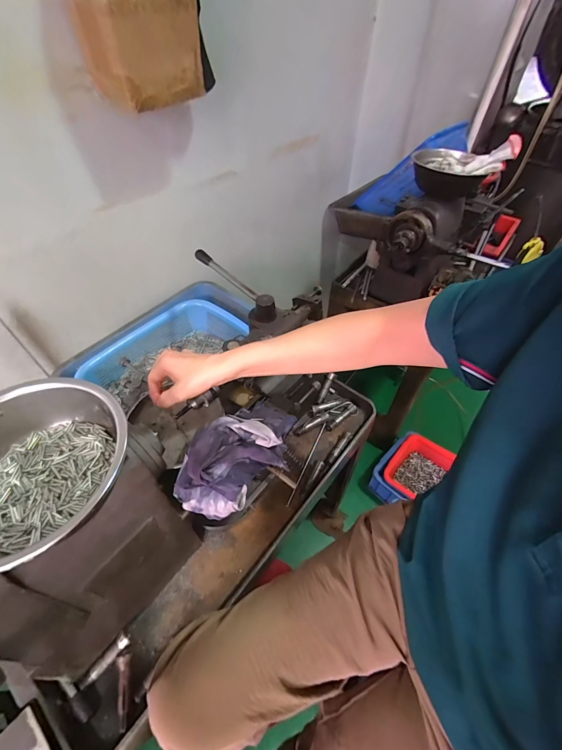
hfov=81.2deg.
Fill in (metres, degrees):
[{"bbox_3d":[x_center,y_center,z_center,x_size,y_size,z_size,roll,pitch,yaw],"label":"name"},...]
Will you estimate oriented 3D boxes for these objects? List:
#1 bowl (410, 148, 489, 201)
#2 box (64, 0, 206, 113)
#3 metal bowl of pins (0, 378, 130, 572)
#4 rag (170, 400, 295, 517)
[{"bbox_3d":[0.375,-0.454,0.757,0.144,0.067,0.150,12,52,9],"label":"bowl"},{"bbox_3d":[-0.210,-0.515,0.484,0.115,0.168,0.158,36,59,24],"label":"box"},{"bbox_3d":[-0.231,0.091,0.314,0.155,0.067,0.181,8,51,5],"label":"metal bowl of pins"},{"bbox_3d":[-0.056,0.102,0.434,0.181,0.063,0.106,-31,58,-24],"label":"rag"}]

